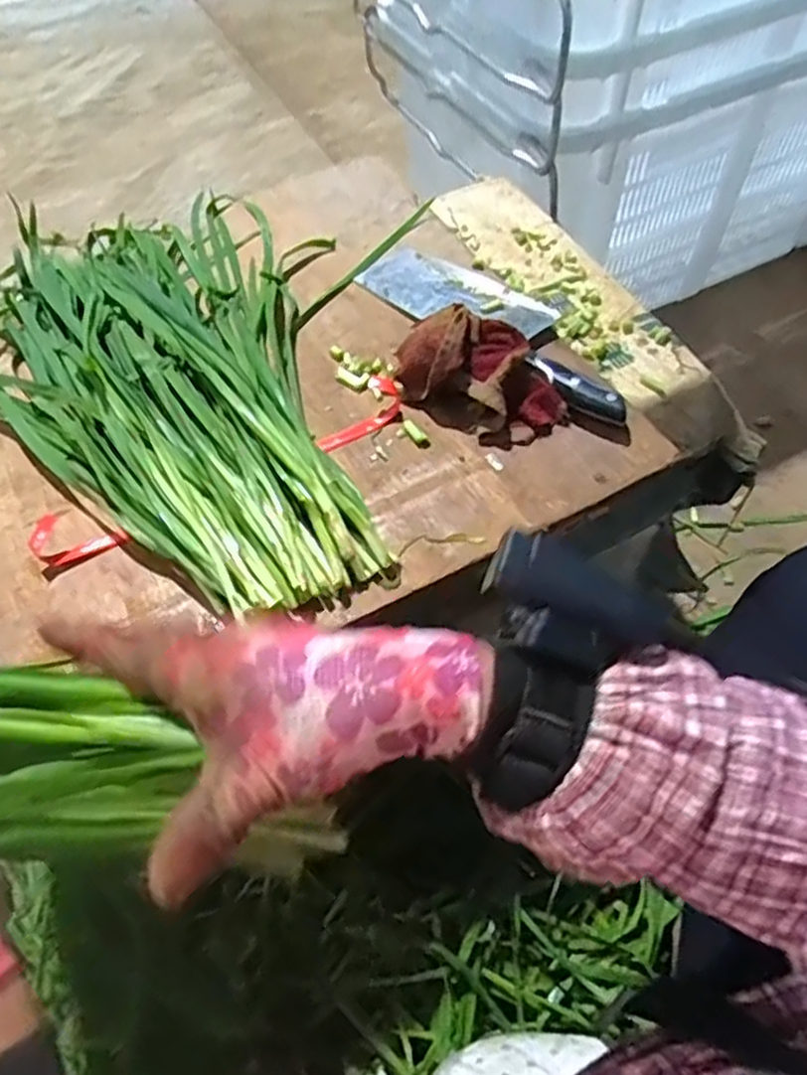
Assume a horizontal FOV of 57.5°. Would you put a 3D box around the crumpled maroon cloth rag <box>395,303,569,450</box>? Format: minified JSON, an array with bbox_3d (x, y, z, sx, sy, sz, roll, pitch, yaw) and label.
[{"bbox_3d":[0.057,-0.125,0.554,0.131,0.056,0.075,33,64,23],"label":"crumpled maroon cloth rag"}]

